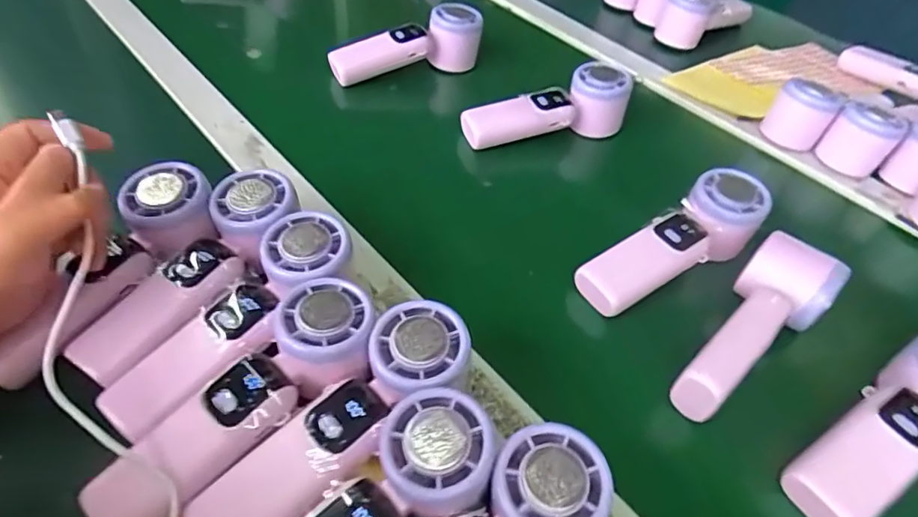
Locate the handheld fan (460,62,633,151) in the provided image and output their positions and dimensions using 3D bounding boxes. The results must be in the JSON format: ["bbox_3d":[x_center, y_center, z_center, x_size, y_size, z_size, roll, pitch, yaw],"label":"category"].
[{"bbox_3d":[0.081,-0.146,0.545,0.163,0.064,0.057,-8,49,-13],"label":"handheld fan"}]

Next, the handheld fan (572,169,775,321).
[{"bbox_3d":[0.164,-0.012,0.421,0.164,0.055,0.058,-25,55,-25],"label":"handheld fan"}]

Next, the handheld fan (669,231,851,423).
[{"bbox_3d":[0.200,0.048,0.372,0.057,0.051,0.155,36,54,24],"label":"handheld fan"}]

